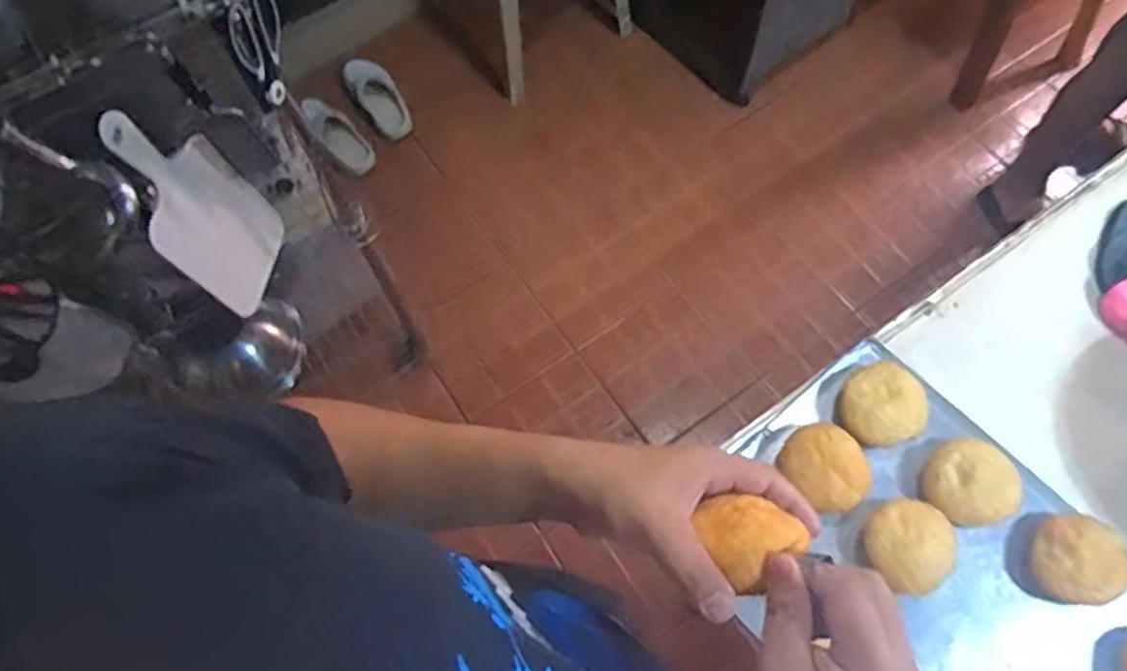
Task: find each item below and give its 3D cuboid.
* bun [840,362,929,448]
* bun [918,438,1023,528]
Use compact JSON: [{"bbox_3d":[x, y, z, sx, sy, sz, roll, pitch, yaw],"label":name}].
[{"bbox_3d":[0.333,0.074,0.750,0.082,0.047,0.086,-1,67,2],"label":"bun"},{"bbox_3d":[0.402,0.148,0.705,0.089,0.045,0.084,-1,67,2],"label":"bun"}]

